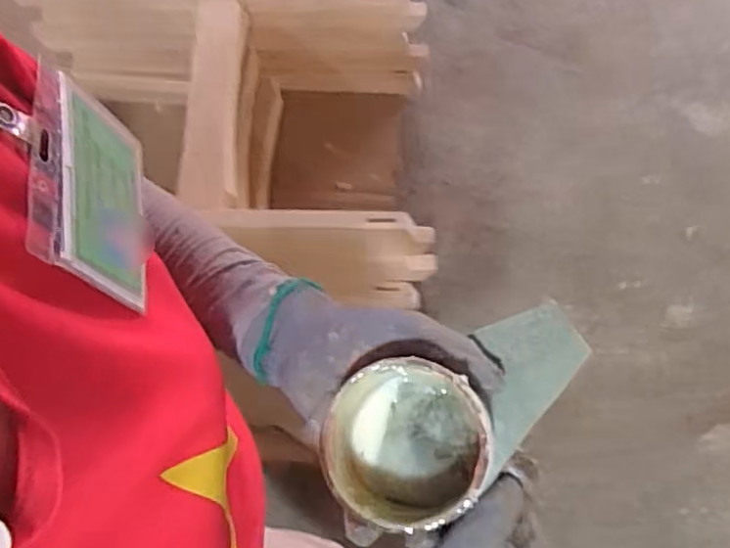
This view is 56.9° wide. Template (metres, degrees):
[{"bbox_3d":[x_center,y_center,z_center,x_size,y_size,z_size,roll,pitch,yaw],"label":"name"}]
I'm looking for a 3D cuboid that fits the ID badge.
[{"bbox_3d":[-0.123,-0.039,0.309,0.005,0.085,0.098,-13,69,8],"label":"ID badge"}]

